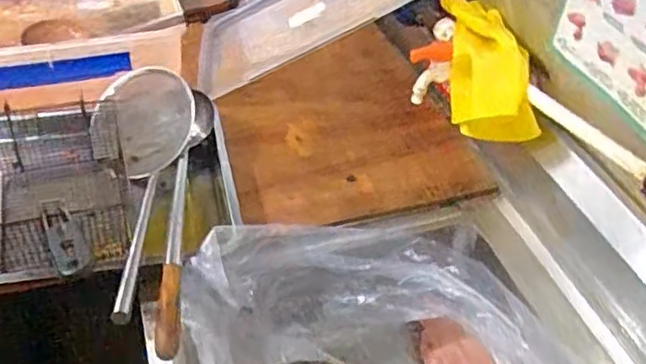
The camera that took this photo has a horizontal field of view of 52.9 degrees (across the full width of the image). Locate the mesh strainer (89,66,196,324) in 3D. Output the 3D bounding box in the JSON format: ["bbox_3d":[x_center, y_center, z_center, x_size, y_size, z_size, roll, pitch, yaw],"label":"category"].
[{"bbox_3d":[-0.237,-0.005,0.917,0.159,0.094,0.431,-12,44,-16],"label":"mesh strainer"}]

